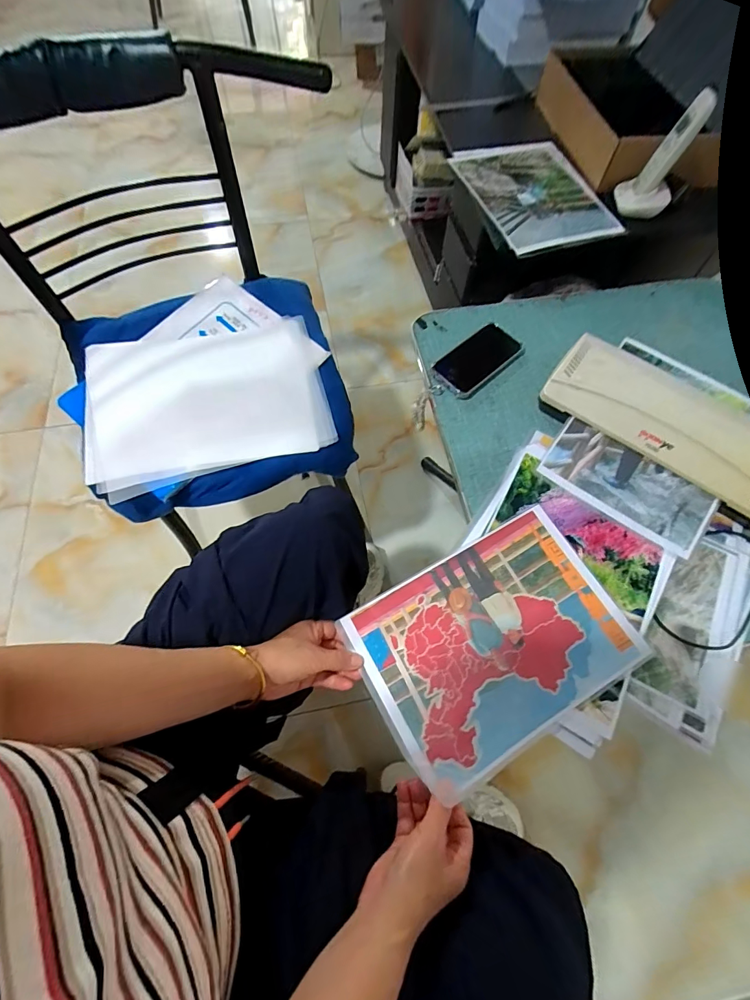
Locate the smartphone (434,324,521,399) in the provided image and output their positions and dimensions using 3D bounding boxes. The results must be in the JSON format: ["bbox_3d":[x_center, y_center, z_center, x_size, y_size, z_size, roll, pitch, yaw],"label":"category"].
[{"bbox_3d":[0.161,-0.220,0.651,0.141,0.016,0.071,-40,72,-18],"label":"smartphone"}]

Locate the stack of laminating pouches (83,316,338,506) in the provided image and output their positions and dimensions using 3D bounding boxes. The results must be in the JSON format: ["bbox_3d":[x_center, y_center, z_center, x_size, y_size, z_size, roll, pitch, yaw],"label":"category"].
[{"bbox_3d":[-0.242,-0.141,0.593,0.327,0.026,0.238,-16,70,-7],"label":"stack of laminating pouches"}]

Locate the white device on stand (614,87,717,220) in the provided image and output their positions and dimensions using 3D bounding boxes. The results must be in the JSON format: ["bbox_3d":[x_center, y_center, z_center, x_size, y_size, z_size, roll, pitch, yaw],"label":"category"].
[{"bbox_3d":[0.471,-0.551,0.679,0.075,0.160,0.073,5,65,0],"label":"white device on stand"}]

